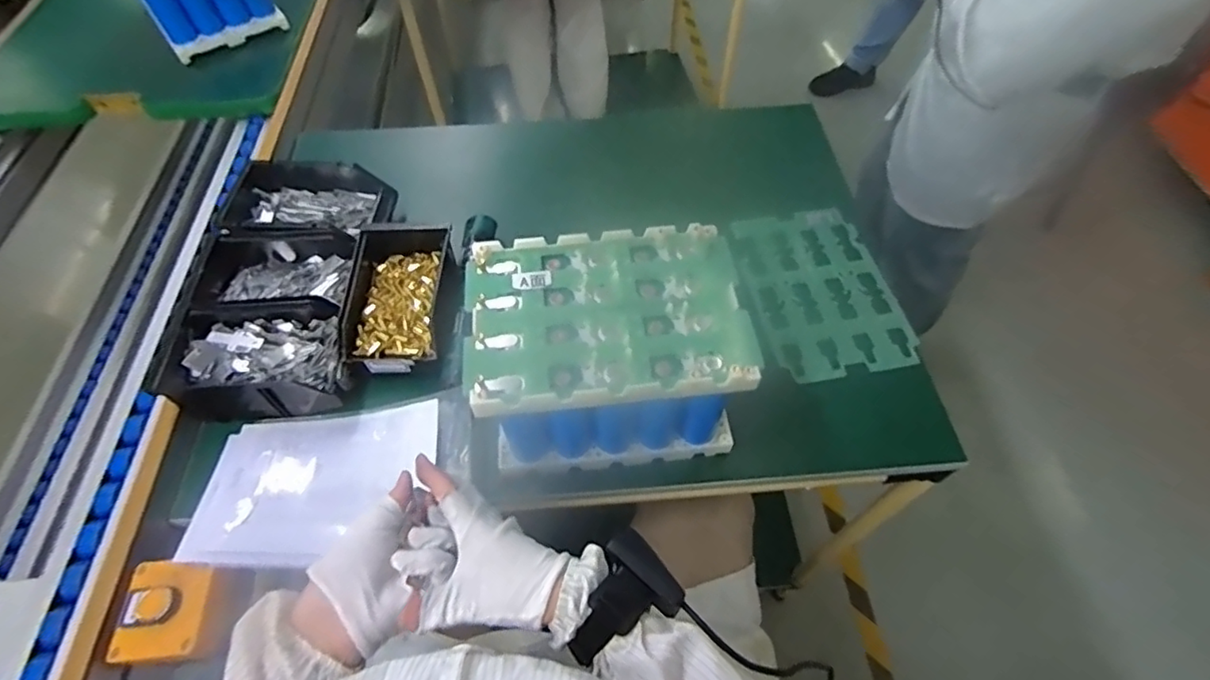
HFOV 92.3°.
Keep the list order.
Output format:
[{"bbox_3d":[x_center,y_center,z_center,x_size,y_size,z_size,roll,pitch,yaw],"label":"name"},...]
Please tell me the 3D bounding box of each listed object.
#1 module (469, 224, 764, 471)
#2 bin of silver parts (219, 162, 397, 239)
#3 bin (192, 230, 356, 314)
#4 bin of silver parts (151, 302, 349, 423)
[{"bbox_3d":[0.003,0.013,0.570,0.247,0.138,0.189,-5,57,-2],"label":"module"},{"bbox_3d":[-0.378,-0.172,0.749,0.192,0.060,0.132,-1,57,0],"label":"bin of silver parts"},{"bbox_3d":[-0.379,-0.075,0.678,0.172,0.053,0.120,-1,57,0],"label":"bin"},{"bbox_3d":[-0.370,0.023,0.632,0.172,0.059,0.118,-8,57,-5],"label":"bin of silver parts"}]

